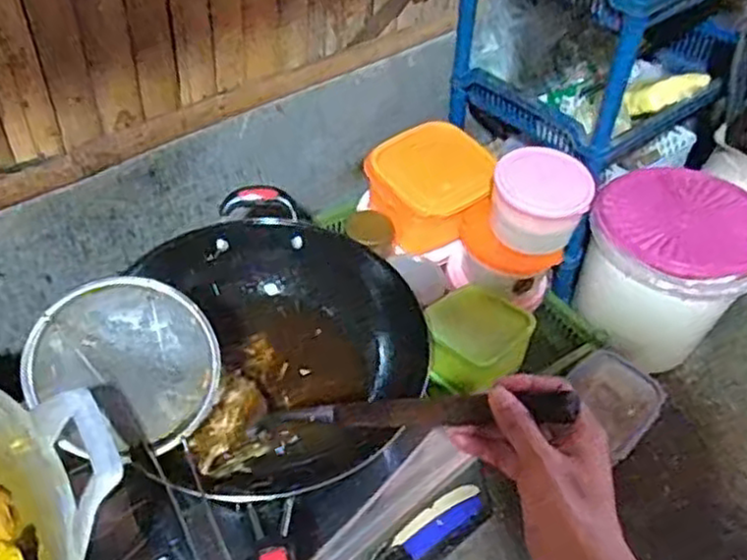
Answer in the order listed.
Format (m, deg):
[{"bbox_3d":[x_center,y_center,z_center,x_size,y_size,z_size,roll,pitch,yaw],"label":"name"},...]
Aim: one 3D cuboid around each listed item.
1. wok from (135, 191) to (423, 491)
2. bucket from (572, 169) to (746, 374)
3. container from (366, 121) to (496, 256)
[{"bbox_3d":[-0.085,0.048,0.731,0.251,0.095,0.295,-15,52,-17],"label":"wok"},{"bbox_3d":[0.376,-0.009,0.931,0.200,0.195,0.189,2,49,-3],"label":"bucket"},{"bbox_3d":[0.082,-0.116,0.948,0.150,0.095,0.158,-26,56,-25],"label":"container"}]

